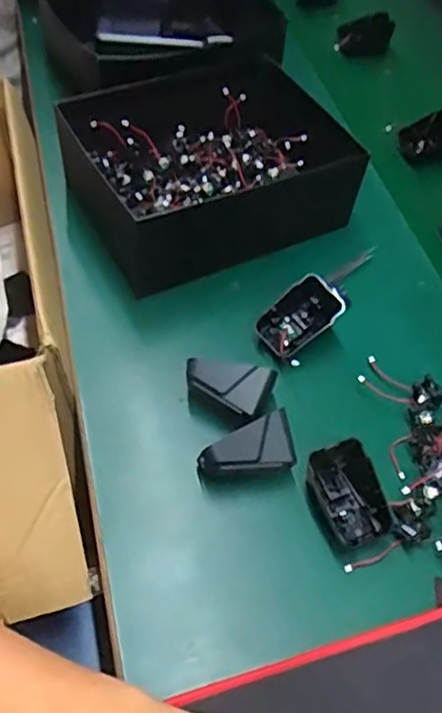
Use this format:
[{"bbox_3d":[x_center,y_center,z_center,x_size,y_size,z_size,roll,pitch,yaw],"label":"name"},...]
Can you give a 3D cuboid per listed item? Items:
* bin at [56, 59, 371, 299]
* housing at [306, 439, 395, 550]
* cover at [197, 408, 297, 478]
[{"bbox_3d":[-0.008,-0.186,0.610,0.253,0.085,0.188,-20,59,-17],"label":"bin"},{"bbox_3d":[0.091,0.099,0.446,0.042,0.037,0.064,-17,58,-15],"label":"housing"},{"bbox_3d":[0.021,0.073,0.457,0.064,0.050,0.032,-21,59,-17],"label":"cover"}]

